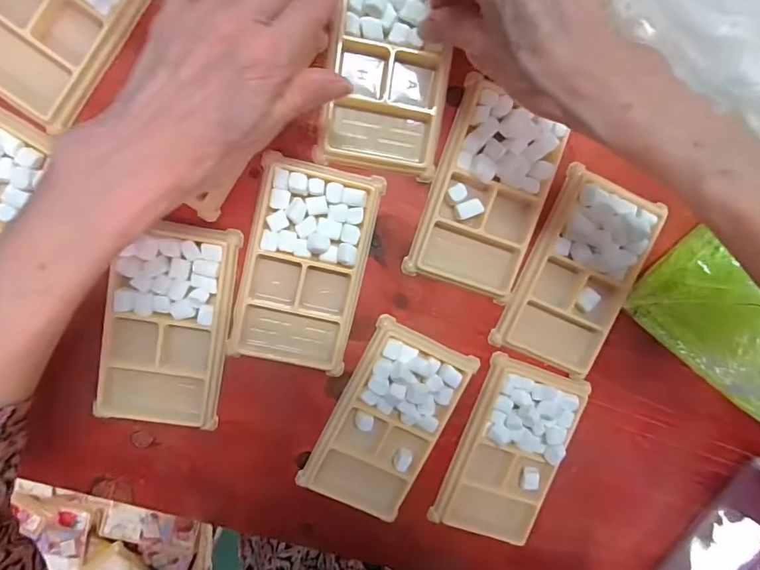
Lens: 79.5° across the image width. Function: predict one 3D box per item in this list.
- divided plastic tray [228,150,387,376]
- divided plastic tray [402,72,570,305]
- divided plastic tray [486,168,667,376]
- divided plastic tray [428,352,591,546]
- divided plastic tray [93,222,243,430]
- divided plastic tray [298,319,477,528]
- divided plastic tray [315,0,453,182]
[{"bbox_3d":[-0.049,-0.010,0.302,0.076,0.010,0.135,12,97,-8],"label":"divided plastic tray"},{"bbox_3d":[0.074,-0.059,0.306,0.078,0.014,0.128,19,96,-8],"label":"divided plastic tray"},{"bbox_3d":[0.141,-0.006,0.319,0.074,0.013,0.132,23,95,-9],"label":"divided plastic tray"},{"bbox_3d":[0.096,0.125,0.334,0.073,0.015,0.132,19,96,-8],"label":"divided plastic tray"},{"bbox_3d":[-0.139,0.028,0.300,0.073,0.014,0.135,9,97,-7],"label":"divided plastic tray"},{"bbox_3d":[0.006,0.098,0.324,0.074,0.013,0.134,26,94,-9],"label":"divided plastic tray"},{"bbox_3d":[0.007,-0.140,0.290,0.077,0.024,0.130,8,97,-7],"label":"divided plastic tray"}]

